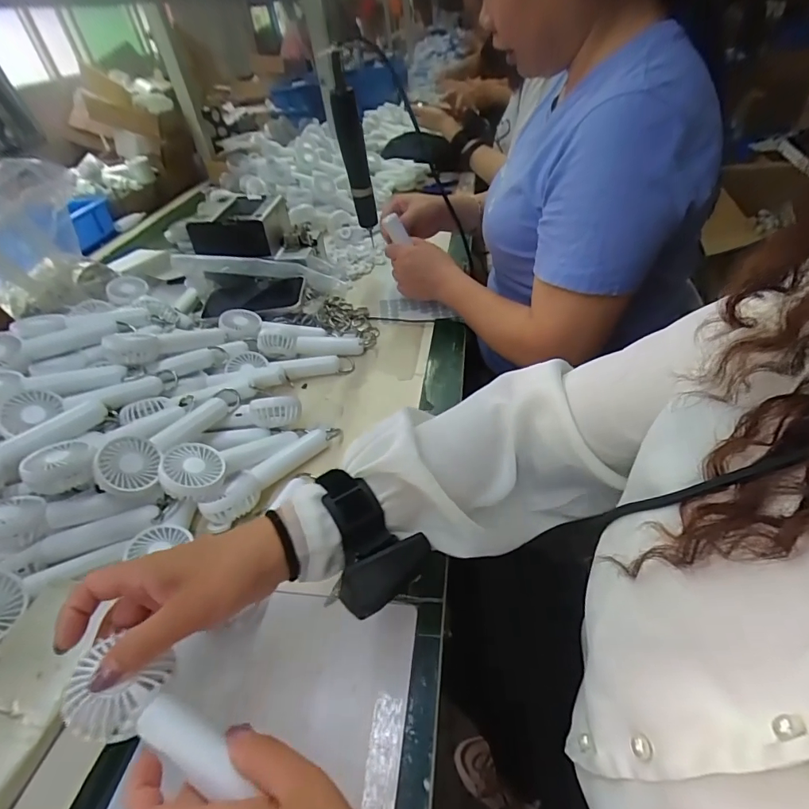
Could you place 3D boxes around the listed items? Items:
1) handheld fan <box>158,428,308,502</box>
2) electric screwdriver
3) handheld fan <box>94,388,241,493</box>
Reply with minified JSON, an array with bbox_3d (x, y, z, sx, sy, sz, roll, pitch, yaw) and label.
[{"bbox_3d":[-0.174,0.056,0.480,0.054,0.037,0.158,29,31,33],"label":"handheld fan"},{"bbox_3d":[-0.077,-0.377,0.703,0.043,0.252,0.050,-9,42,-3],"label":"electric screwdriver"},{"bbox_3d":[-0.241,0.030,0.482,0.046,0.041,0.172,11,32,19],"label":"handheld fan"}]

